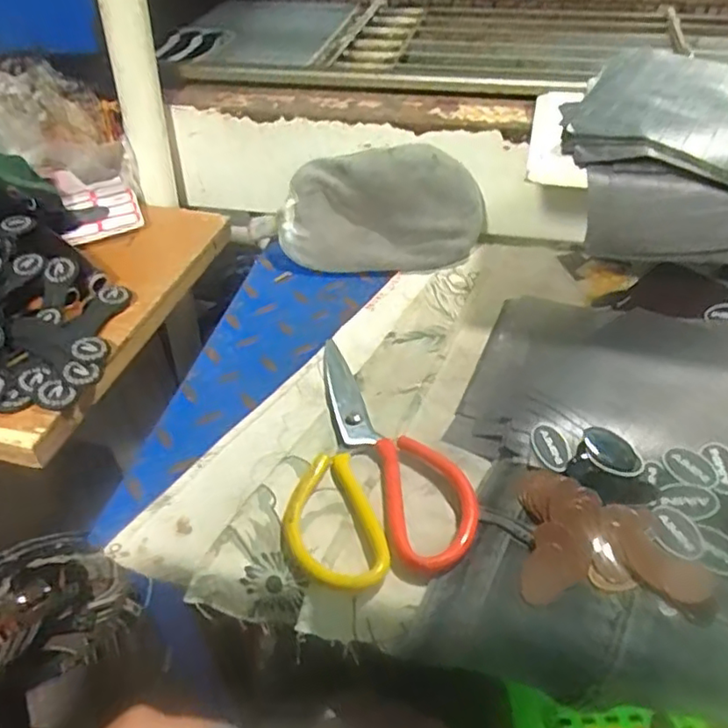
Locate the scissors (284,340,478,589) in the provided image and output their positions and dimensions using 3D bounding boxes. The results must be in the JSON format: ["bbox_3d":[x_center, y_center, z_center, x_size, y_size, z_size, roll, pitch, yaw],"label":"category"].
[{"bbox_3d":[-0.001,0.057,0.443,0.116,0.024,0.209,-9,44,-6],"label":"scissors"}]

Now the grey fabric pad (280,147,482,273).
[{"bbox_3d":[0.016,-0.149,0.616,0.195,0.117,0.044,2,9,7],"label":"grey fabric pad"}]

